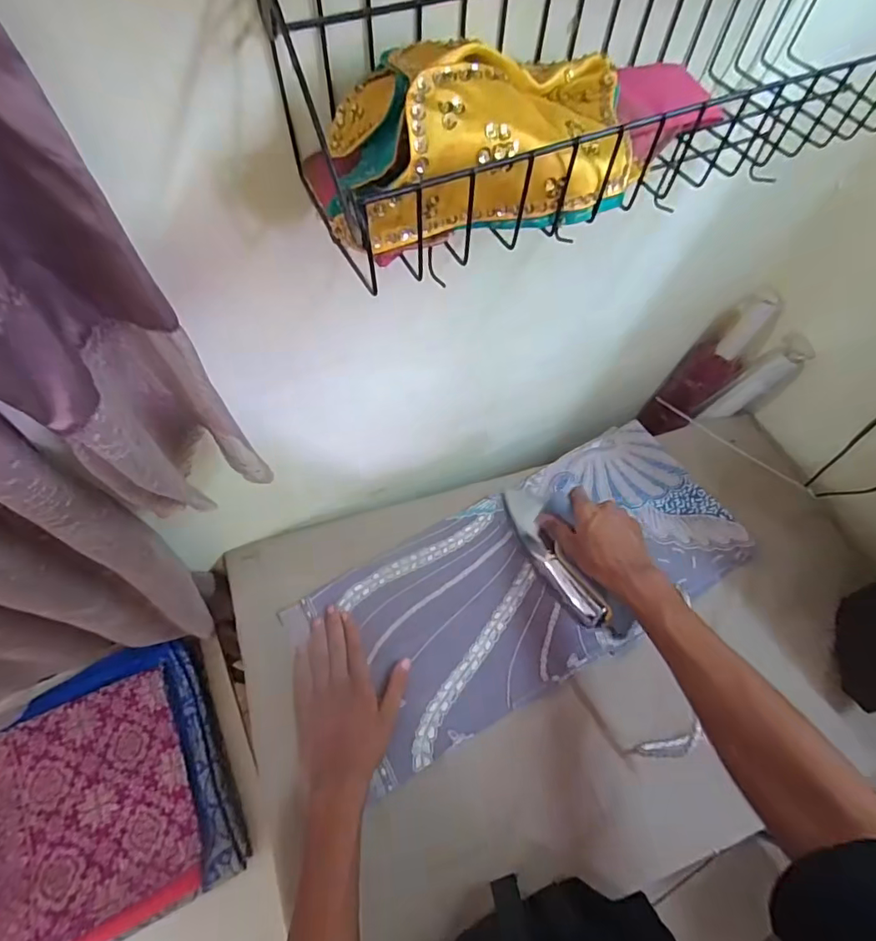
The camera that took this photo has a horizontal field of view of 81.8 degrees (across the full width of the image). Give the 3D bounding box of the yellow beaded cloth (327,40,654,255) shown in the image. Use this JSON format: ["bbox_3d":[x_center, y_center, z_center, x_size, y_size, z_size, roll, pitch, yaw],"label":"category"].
[{"bbox_3d":[0.038,-0.173,0.258,0.175,0.063,0.079,-25,65,-17],"label":"yellow beaded cloth"}]

